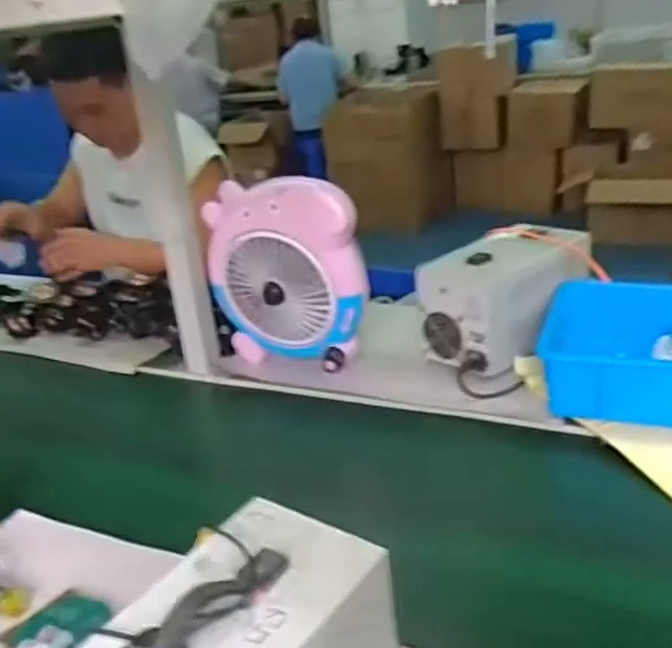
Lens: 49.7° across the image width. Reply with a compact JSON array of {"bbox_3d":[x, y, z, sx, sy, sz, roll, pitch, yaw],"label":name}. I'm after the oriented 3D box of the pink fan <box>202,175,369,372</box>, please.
[{"bbox_3d":[-0.076,-0.048,1.047,0.238,0.298,0.093,-1,24,12],"label":"pink fan"}]

